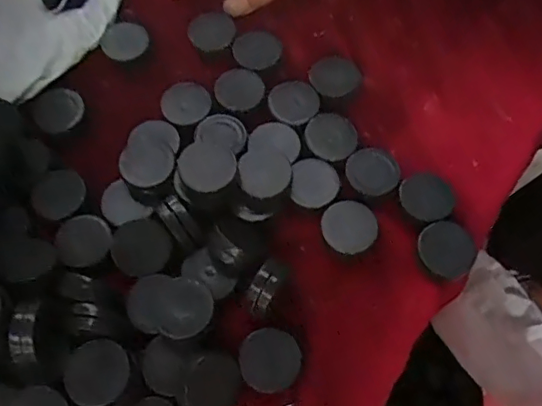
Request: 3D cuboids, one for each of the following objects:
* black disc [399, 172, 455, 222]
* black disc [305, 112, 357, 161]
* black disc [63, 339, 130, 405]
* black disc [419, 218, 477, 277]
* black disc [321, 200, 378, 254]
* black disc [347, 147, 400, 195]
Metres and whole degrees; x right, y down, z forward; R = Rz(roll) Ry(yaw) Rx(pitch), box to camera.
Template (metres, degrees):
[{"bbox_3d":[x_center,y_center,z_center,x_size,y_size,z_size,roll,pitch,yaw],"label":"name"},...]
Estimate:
[{"bbox_3d":[0.093,-0.004,0.339,0.031,0.005,0.032,0,66,1],"label":"black disc"},{"bbox_3d":[0.038,-0.042,0.352,0.031,0.004,0.031,0,66,1],"label":"black disc"},{"bbox_3d":[-0.088,0.086,0.285,0.030,0.004,0.031,2,82,-12],"label":"black disc"},{"bbox_3d":[0.102,0.027,0.328,0.030,0.004,0.033,-28,83,-3],"label":"black disc"},{"bbox_3d":[0.046,0.012,0.327,0.031,0.004,0.030,0,66,1],"label":"black disc"},{"bbox_3d":[0.062,-0.019,0.345,0.033,0.004,0.031,0,66,1],"label":"black disc"}]

